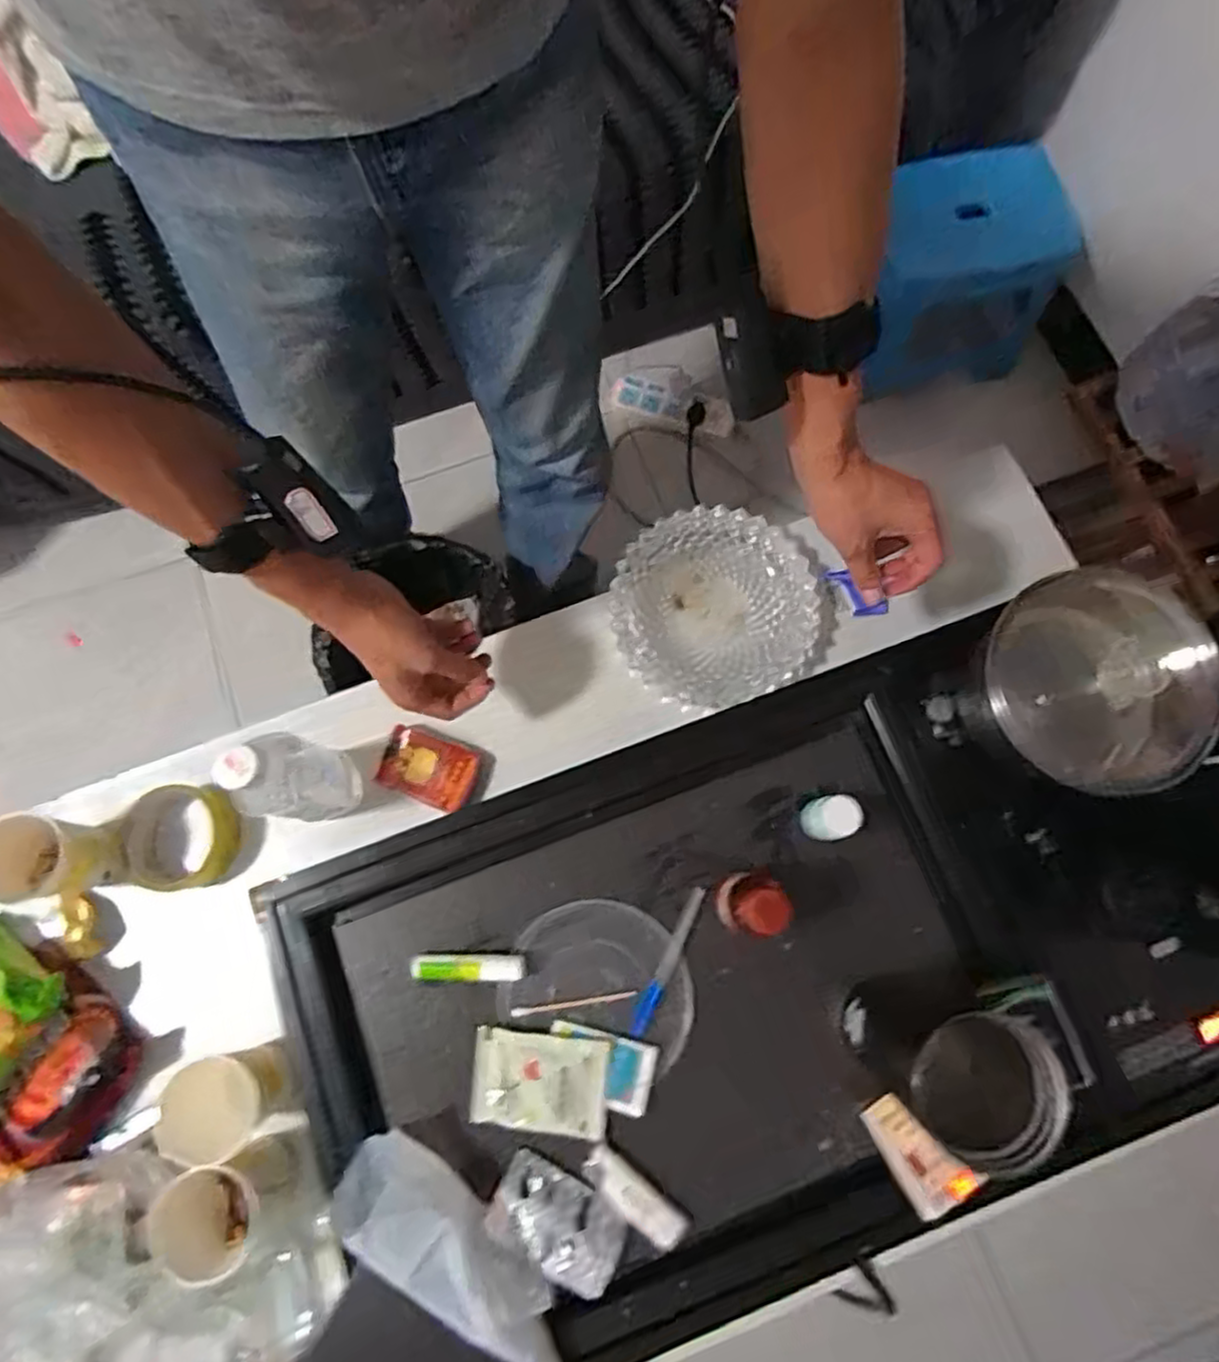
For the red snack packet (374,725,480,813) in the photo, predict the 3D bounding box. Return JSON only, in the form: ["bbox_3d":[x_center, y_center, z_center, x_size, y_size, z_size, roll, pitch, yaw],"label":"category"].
[{"bbox_3d":[-0.162,0.077,0.627,0.079,0.015,0.055,22,77,6],"label":"red snack packet"}]

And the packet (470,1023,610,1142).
[{"bbox_3d":[-0.053,0.298,0.523,0.099,0.008,0.066,7,76,2],"label":"packet"}]

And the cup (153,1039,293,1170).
[{"bbox_3d":[-0.294,0.321,0.542,0.063,0.077,0.065,0,76,1],"label":"cup"}]

